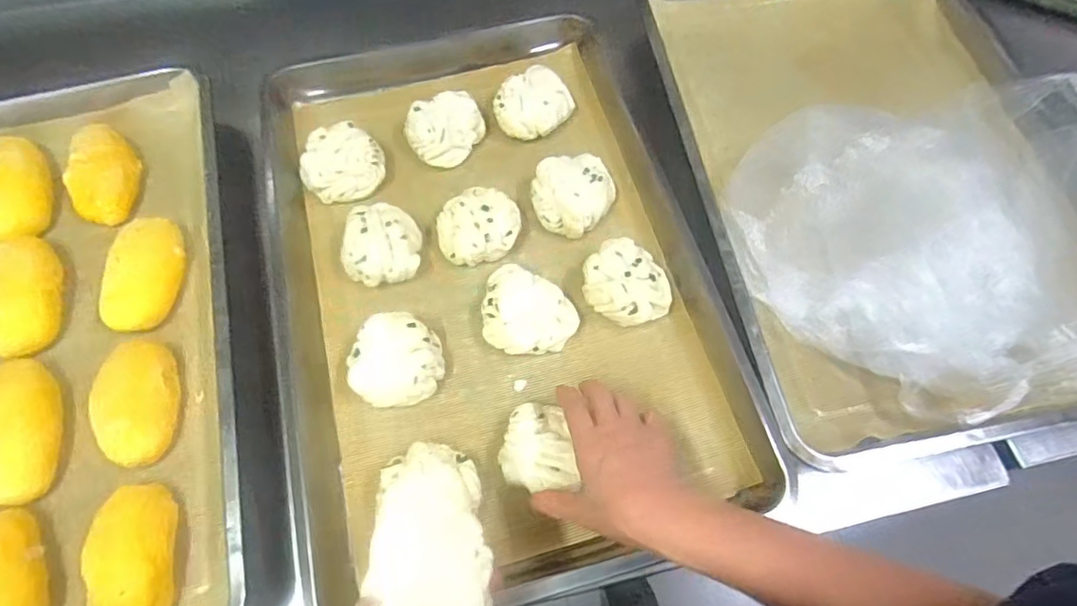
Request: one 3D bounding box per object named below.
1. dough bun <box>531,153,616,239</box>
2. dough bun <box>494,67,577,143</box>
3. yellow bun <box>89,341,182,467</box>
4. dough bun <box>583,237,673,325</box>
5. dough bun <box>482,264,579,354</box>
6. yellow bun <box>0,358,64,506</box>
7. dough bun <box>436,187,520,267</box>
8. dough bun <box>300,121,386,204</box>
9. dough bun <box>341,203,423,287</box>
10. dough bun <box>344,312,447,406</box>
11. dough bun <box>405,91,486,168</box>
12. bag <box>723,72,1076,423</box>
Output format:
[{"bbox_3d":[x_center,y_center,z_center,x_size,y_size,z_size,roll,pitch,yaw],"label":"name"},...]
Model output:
[{"bbox_3d":[0.036,-0.115,0.597,0.077,0.035,0.078,0,66,0],"label":"dough bun"},{"bbox_3d":[-0.004,-0.229,0.653,0.088,0.040,0.075,-31,69,-13],"label":"dough bun"},{"bbox_3d":[-0.357,0.086,0.516,0.082,0.047,0.122,-18,67,-9],"label":"yellow bun"},{"bbox_3d":[0.084,-0.018,0.557,0.075,0.044,0.081,0,66,0],"label":"dough bun"},{"bbox_3d":[-0.012,0.011,0.551,0.095,0.041,0.081,30,69,12],"label":"dough bun"},{"bbox_3d":[-0.461,0.108,0.513,0.060,0.038,0.138,-19,67,-9],"label":"yellow bun"},{"bbox_3d":[-0.060,-0.079,0.592,0.088,0.046,0.076,-29,69,-13],"label":"dough bun"},{"bbox_3d":[-0.211,-0.152,0.619,0.084,0.031,0.076,-12,66,-6],"label":"dough bun"},{"bbox_3d":[-0.155,-0.063,0.575,0.071,0.041,0.084,-1,66,-1],"label":"dough bun"},{"bbox_3d":[-0.131,0.055,0.532,0.082,0.047,0.078,0,66,0],"label":"dough bun"},{"bbox_3d":[-0.104,-0.197,0.640,0.073,0.037,0.080,0,66,0],"label":"dough bun"},{"bbox_3d":[0.388,-0.060,0.533,0.375,0.080,0.298,-14,67,-7],"label":"bag"}]

